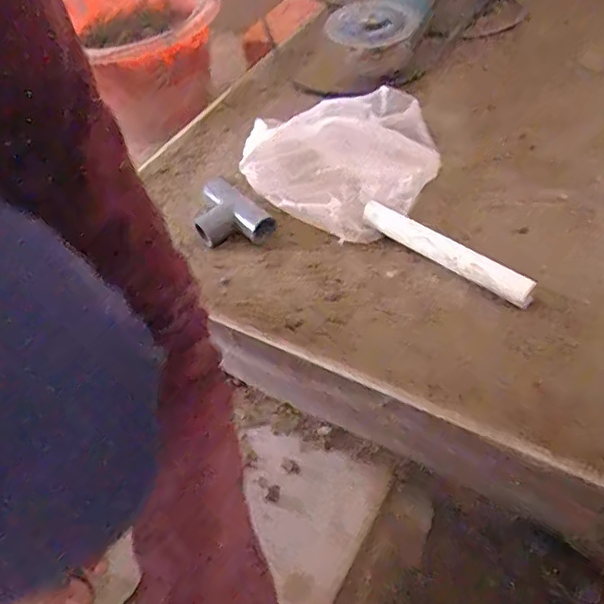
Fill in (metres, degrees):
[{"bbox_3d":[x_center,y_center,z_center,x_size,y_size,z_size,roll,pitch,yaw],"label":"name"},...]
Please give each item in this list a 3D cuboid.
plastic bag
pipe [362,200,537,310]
[{"bbox_3d":[0.049,-0.144,0.542,0.182,0.069,0.161,-36,54,-21],"label":"plastic bag"},{"bbox_3d":[0.115,-0.042,0.468,0.158,0.025,0.018,34,62,31],"label":"pipe"}]

